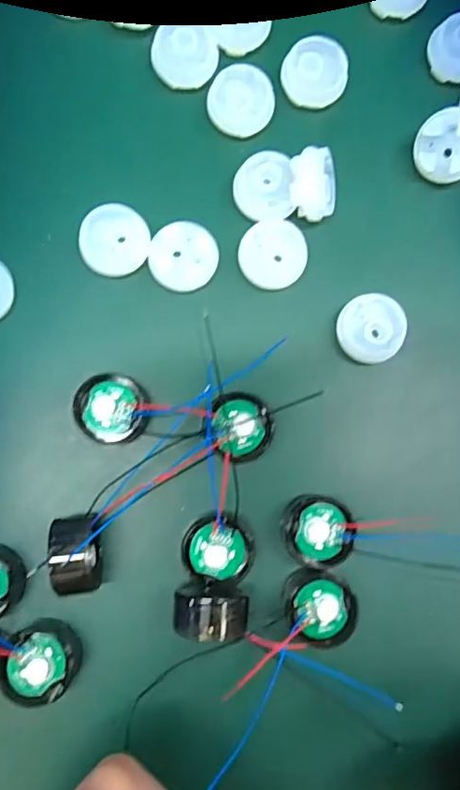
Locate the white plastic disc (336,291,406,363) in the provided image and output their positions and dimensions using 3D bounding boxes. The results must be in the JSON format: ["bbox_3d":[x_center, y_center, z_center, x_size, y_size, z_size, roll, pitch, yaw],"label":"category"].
[{"bbox_3d":[0.044,-0.021,0.169,0.020,0.005,0.021,1,84,-5],"label":"white plastic disc"}]

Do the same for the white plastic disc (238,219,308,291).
[{"bbox_3d":[0.014,-0.044,0.170,0.021,0.004,0.020,1,84,-5],"label":"white plastic disc"}]

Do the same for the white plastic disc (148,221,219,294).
[{"bbox_3d":[-0.014,-0.043,0.168,0.021,0.004,0.020,1,84,-5],"label":"white plastic disc"}]

